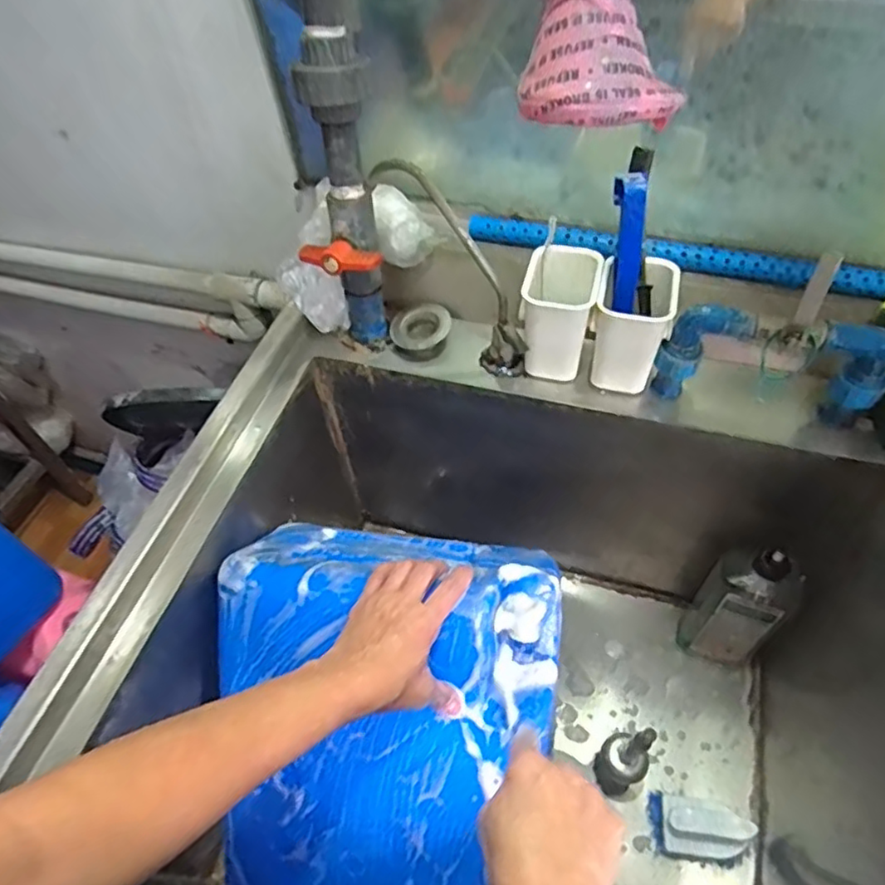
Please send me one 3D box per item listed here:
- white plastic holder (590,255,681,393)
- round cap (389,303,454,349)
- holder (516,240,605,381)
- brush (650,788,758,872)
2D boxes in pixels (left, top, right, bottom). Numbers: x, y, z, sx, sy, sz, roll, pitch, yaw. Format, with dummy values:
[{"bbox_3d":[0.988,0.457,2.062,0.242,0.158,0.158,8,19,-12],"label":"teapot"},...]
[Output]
[{"bbox_3d":[0.187,-0.115,0.627,0.069,0.105,0.087,11,55,11],"label":"white plastic holder"},{"bbox_3d":[-0.026,-0.137,0.732,0.070,0.025,0.072,-2,53,2],"label":"round cap"},{"bbox_3d":[0.120,-0.133,0.647,0.071,0.107,0.092,13,55,13],"label":"holder"},{"bbox_3d":[0.301,0.445,0.720,0.110,0.074,0.065,8,54,10],"label":"brush"}]

